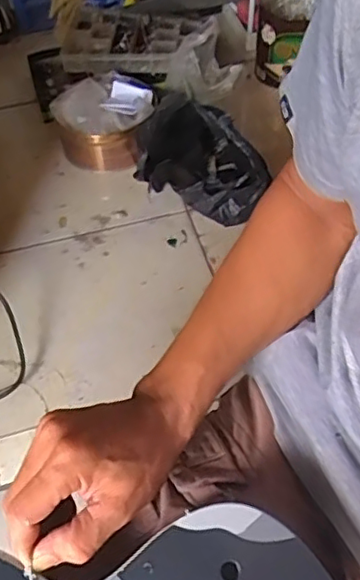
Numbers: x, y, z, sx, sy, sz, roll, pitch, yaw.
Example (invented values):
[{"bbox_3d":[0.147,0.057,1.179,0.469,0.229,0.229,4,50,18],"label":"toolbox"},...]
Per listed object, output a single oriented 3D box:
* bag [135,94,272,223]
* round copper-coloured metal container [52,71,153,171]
[{"bbox_3d":[0.041,-0.237,1.034,0.214,0.167,0.256,4,54,6],"label":"bag"},{"bbox_3d":[-0.144,-0.324,1.140,0.180,0.116,0.174,-2,54,2],"label":"round copper-coloured metal container"}]

